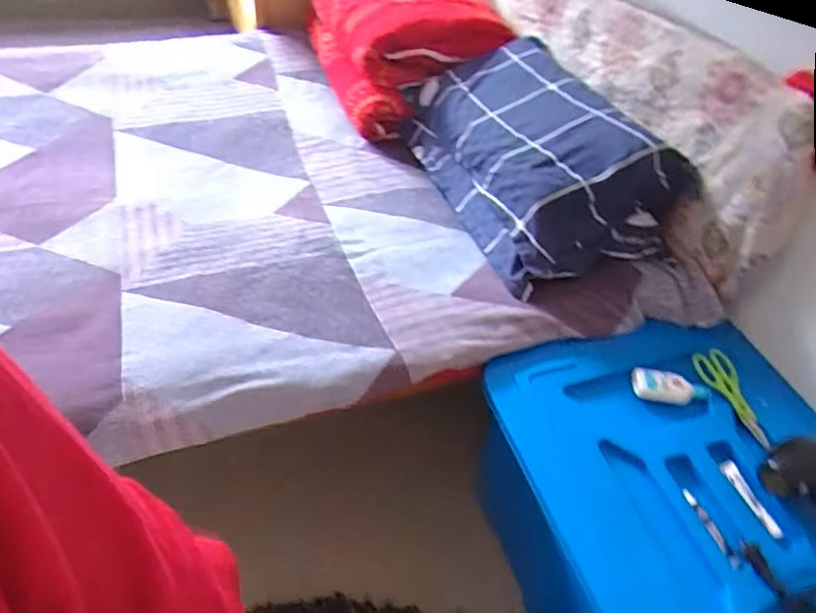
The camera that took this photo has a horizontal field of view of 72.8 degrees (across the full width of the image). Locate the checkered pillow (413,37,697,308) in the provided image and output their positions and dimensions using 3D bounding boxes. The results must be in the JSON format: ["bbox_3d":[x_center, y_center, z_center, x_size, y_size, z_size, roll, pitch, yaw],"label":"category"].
[{"bbox_3d":[0.277,-0.352,1.264,0.377,0.257,0.658,-12,50,-17],"label":"checkered pillow"}]

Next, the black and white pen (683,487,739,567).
[{"bbox_3d":[0.462,0.338,0.847,0.015,0.012,0.120,-12,50,-16],"label":"black and white pen"}]

